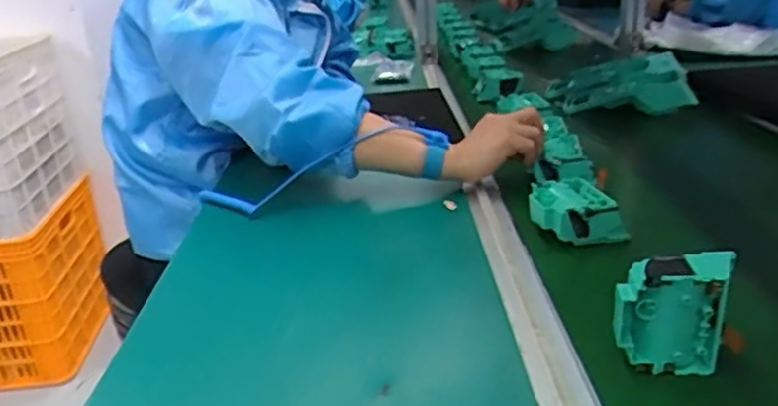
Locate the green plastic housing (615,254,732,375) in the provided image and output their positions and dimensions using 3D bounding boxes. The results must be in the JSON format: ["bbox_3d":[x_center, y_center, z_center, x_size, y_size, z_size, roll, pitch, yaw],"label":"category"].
[{"bbox_3d":[0.187,0.079,0.454,0.067,0.091,0.029,1,22,10],"label":"green plastic housing"}]

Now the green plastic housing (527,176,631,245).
[{"bbox_3d":[0.176,0.007,0.657,0.069,0.038,0.082,-13,24,-25],"label":"green plastic housing"}]

